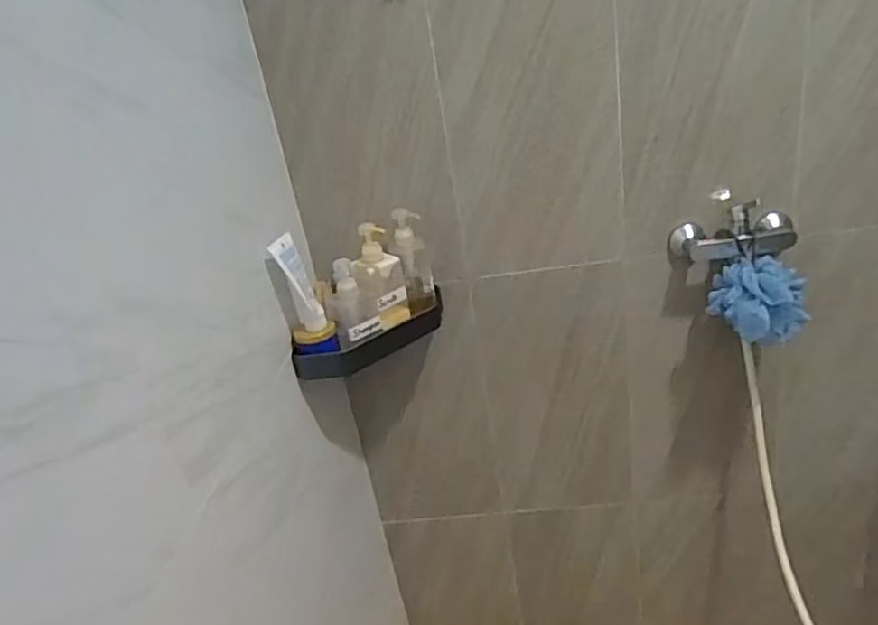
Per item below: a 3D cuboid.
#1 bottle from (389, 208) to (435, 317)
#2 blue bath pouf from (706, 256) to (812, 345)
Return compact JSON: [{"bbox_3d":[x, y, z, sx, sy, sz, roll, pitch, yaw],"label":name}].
[{"bbox_3d":[-0.045,-0.091,1.106,0.065,0.171,0.057,-19,27,-24],"label":"bottle"},{"bbox_3d":[0.531,-0.019,1.043,0.148,0.112,0.097,5,27,25],"label":"blue bath pouf"}]

